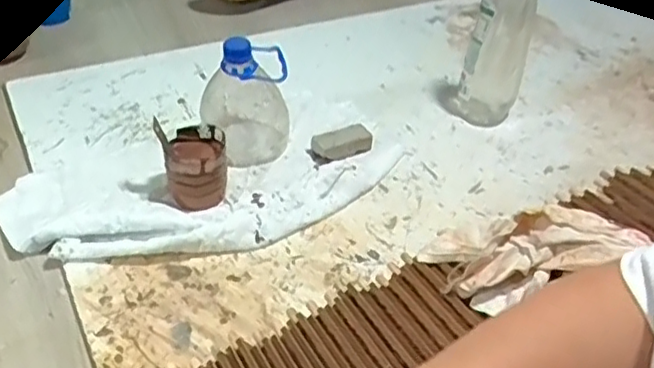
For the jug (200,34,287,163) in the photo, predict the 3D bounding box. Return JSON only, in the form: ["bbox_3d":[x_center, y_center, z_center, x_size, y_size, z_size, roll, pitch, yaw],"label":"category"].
[{"bbox_3d":[-0.091,-0.097,0.704,0.093,0.134,0.094,0,40,-6],"label":"jug"}]

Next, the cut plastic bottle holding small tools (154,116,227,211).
[{"bbox_3d":[-0.139,-0.016,0.654,0.068,0.068,0.072,-2,40,-9],"label":"cut plastic bottle holding small tools"}]

